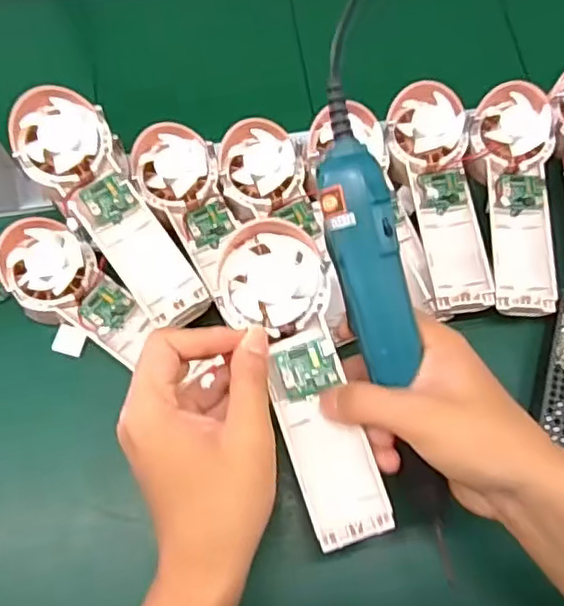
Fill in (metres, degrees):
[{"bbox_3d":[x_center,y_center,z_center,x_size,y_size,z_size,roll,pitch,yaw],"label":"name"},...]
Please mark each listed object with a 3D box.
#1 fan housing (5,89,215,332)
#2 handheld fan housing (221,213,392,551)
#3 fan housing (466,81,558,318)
[{"bbox_3d":[-0.117,-0.064,0.451,0.058,0.039,0.181,-36,92,-12],"label":"fan housing"},{"bbox_3d":[0.012,0.041,0.355,0.055,0.021,0.179,-17,85,-5],"label":"handheld fan housing"},{"bbox_3d":[0.176,-0.078,0.482,0.060,0.036,0.179,1,69,2],"label":"fan housing"}]

